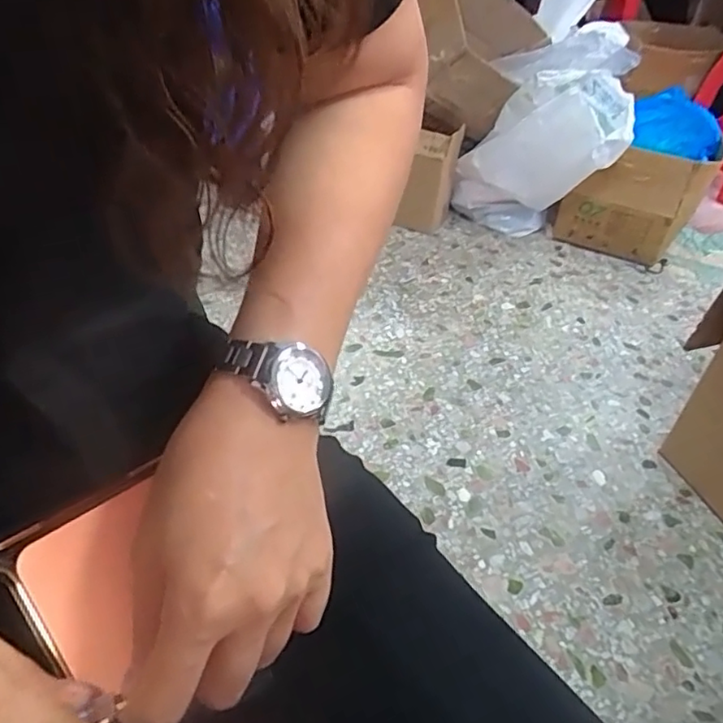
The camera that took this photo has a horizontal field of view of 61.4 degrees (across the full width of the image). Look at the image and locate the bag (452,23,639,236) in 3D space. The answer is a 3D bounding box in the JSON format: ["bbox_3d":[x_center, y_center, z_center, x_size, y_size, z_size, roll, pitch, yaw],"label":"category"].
[{"bbox_3d":[0.489,-0.594,1.678,0.417,0.545,0.218,19,43,14],"label":"bag"}]

